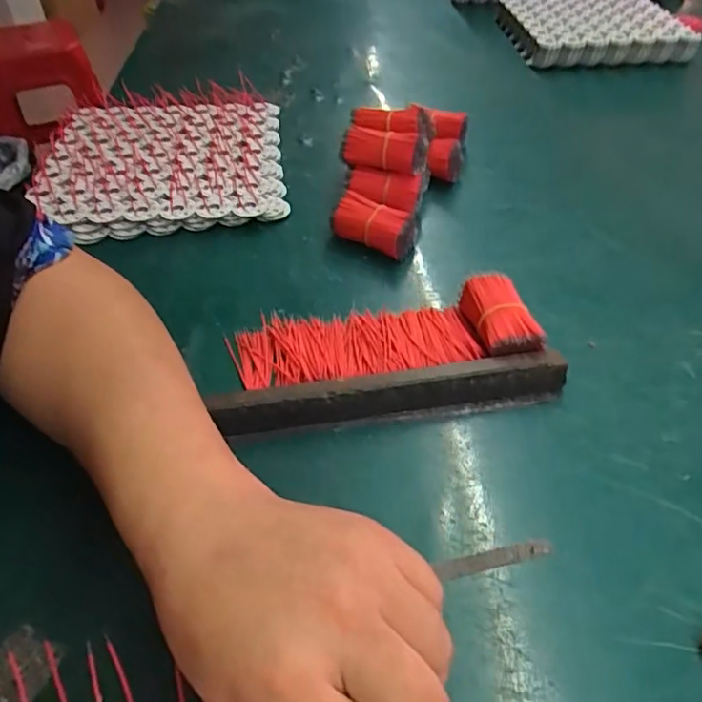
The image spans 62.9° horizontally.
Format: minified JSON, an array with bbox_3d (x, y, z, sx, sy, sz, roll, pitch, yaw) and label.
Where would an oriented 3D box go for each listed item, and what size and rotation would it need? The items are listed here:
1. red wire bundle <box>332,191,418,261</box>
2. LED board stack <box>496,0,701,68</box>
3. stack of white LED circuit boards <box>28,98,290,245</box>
[{"bbox_3d":[0.021,-0.102,0.473,0.072,0.034,0.032,32,54,28],"label":"red wire bundle"},{"bbox_3d":[0.340,-0.470,0.824,0.213,0.031,0.234,-3,46,-2],"label":"LED board stack"},{"bbox_3d":[-0.180,-0.182,0.556,0.221,0.021,0.212,-6,46,-5],"label":"stack of white LED circuit boards"}]

